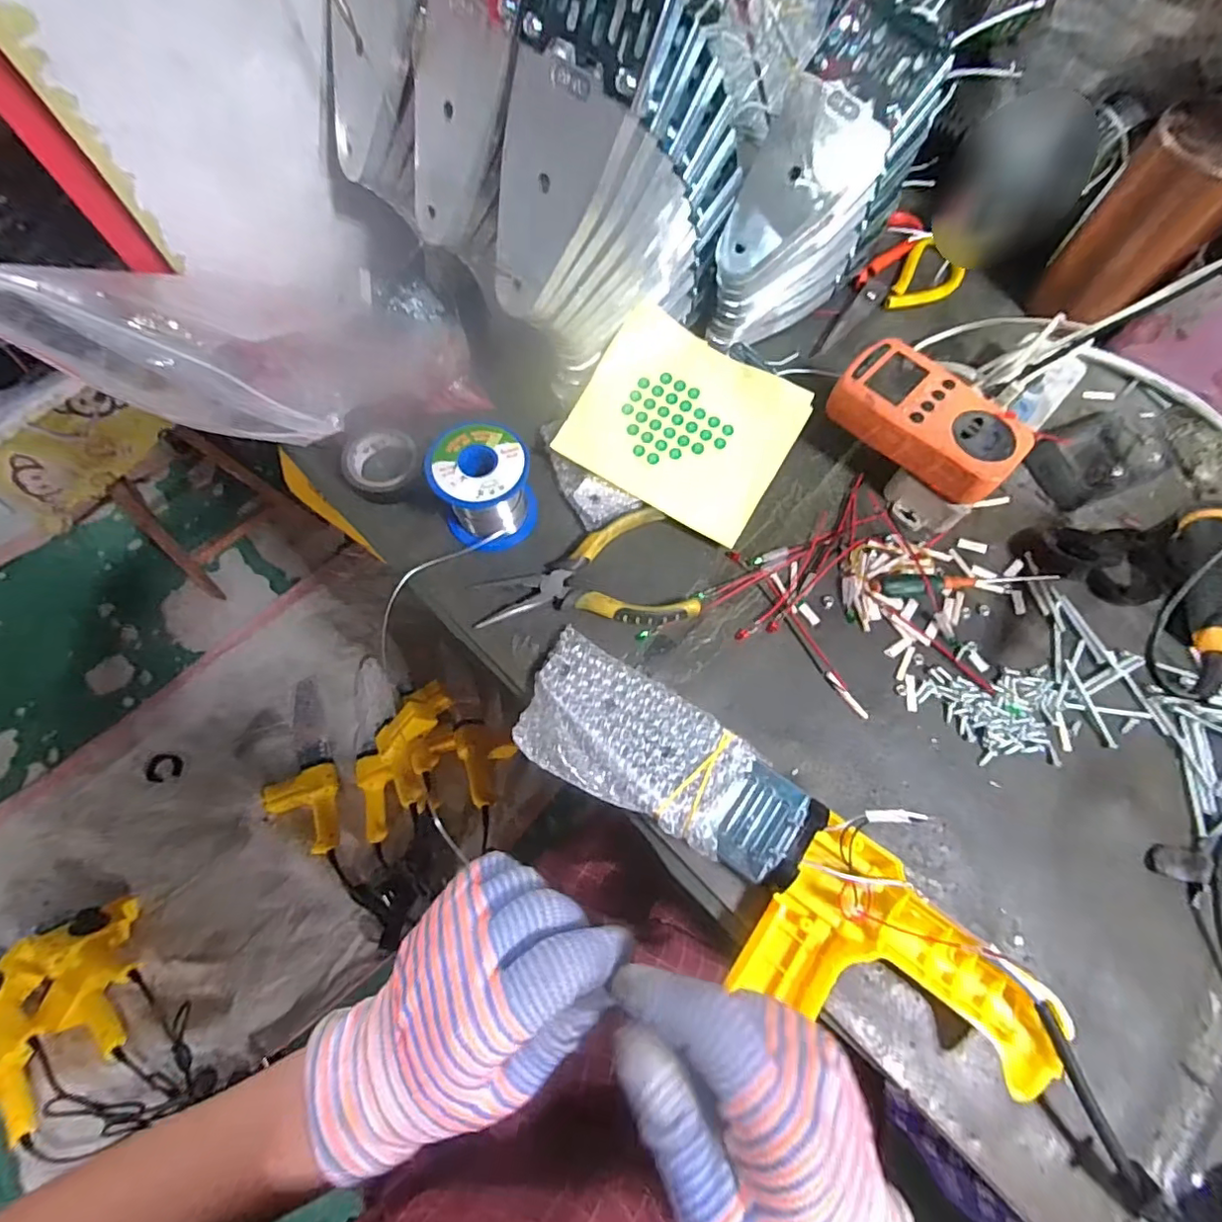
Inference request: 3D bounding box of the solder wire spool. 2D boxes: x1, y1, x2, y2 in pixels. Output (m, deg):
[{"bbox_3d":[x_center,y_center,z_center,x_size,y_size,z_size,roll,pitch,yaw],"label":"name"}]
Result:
[{"bbox_3d":[-0.086,-0.085,0.381,0.063,0.062,0.062,-4,71,-3],"label":"solder wire spool"}]

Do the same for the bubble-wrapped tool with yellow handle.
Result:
[{"bbox_3d":[0.082,0.142,0.318,0.334,0.045,0.095,38,74,11],"label":"bubble-wrapped tool with yellow handle"}]

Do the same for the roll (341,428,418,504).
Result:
[{"bbox_3d":[-0.173,-0.108,0.410,0.050,0.018,0.060,15,71,3],"label":"roll"}]

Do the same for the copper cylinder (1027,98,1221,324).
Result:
[{"bbox_3d":[0.421,-0.308,0.435,0.080,0.136,0.068,33,73,9],"label":"copper cylinder"}]

